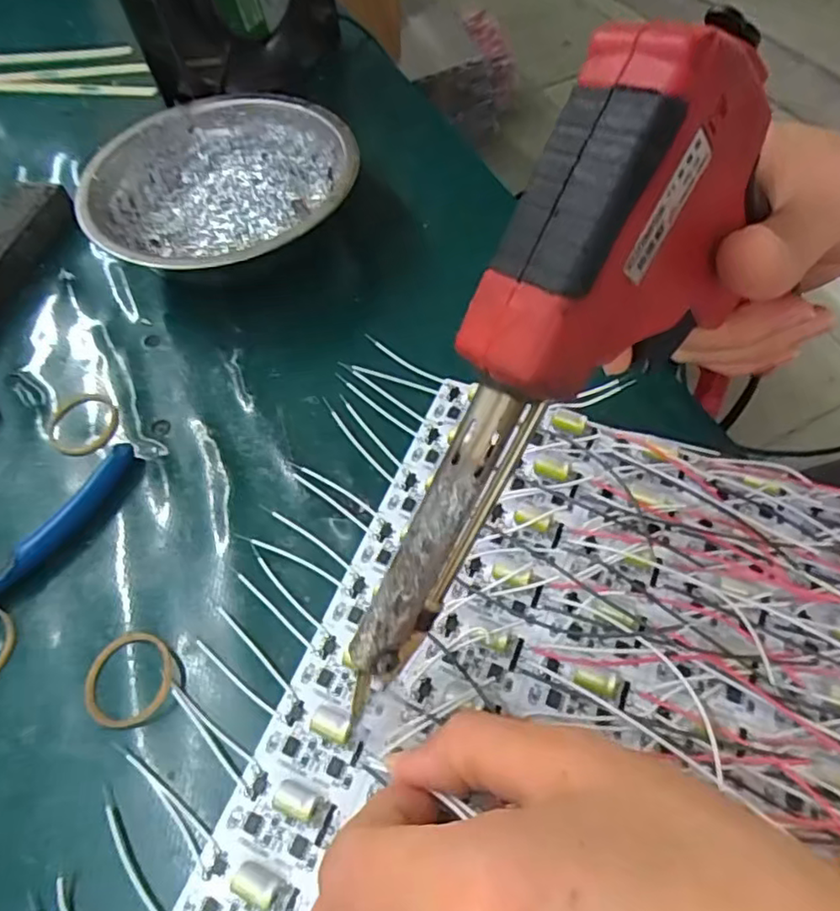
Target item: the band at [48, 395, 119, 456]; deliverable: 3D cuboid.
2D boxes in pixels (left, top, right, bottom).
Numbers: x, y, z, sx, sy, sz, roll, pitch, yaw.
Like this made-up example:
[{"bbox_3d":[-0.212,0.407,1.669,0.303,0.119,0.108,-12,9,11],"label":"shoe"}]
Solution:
[{"bbox_3d":[-0.145,-0.014,0.272,0.029,0.004,0.030,-2,59,3],"label":"band"}]

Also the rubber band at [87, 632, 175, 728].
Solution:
[{"bbox_3d":[-0.098,0.074,0.210,0.029,0.004,0.031,-17,60,-6],"label":"rubber band"}]

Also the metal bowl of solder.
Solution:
[{"bbox_3d":[-0.095,-0.125,0.313,0.125,0.043,0.129,-2,59,3],"label":"metal bowl of solder"}]

